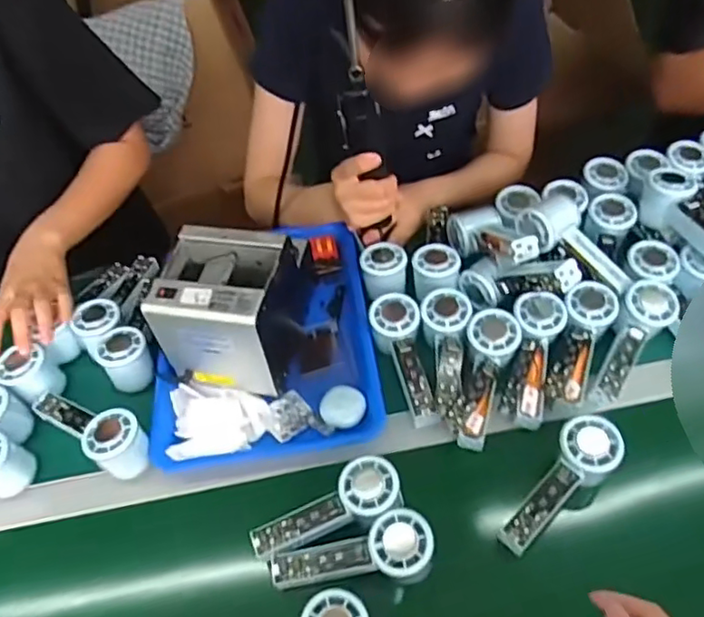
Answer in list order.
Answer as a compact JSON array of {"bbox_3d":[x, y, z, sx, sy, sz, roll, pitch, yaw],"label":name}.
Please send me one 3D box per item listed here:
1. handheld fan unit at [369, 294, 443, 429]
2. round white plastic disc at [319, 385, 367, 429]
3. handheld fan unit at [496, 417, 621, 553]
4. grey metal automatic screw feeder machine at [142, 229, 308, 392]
[{"bbox_3d":[0.062,0.059,0.685,0.052,0.046,0.154,-14,69,-5],"label":"handheld fan unit"},{"bbox_3d":[-0.010,0.108,0.670,0.049,0.006,0.052,-6,53,1],"label":"round white plastic disc"},{"bbox_3d":[0.201,0.172,0.587,0.154,0.025,0.055,-46,61,-8],"label":"handheld fan unit"},{"bbox_3d":[-0.132,-0.003,0.682,0.126,0.143,0.151,7,55,10],"label":"grey metal automatic screw feeder machine"}]

